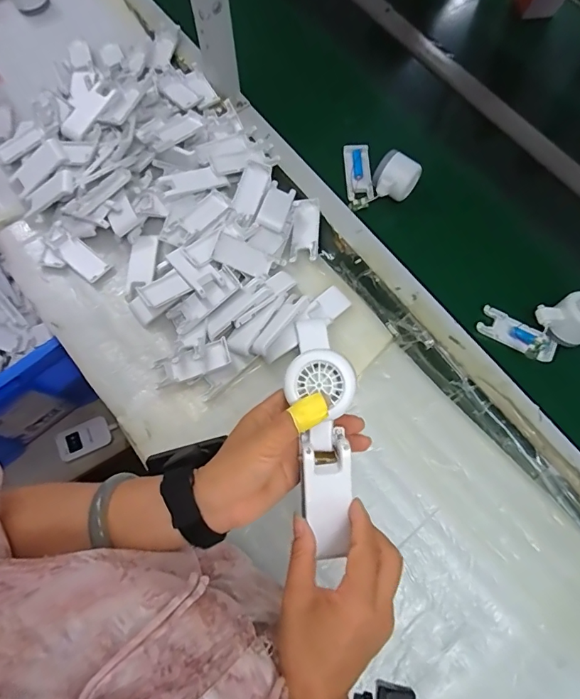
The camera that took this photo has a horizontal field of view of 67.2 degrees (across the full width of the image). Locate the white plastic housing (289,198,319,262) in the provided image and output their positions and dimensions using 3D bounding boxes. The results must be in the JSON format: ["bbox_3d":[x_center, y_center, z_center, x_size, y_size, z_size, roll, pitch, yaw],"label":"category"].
[{"bbox_3d":[0.022,-0.175,0.640,0.039,0.022,0.106,5,71,0],"label":"white plastic housing"}]

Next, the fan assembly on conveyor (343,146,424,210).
[{"bbox_3d":[0.139,-0.283,0.665,0.099,0.056,0.121,-4,71,-3],"label":"fan assembly on conveyor"}]

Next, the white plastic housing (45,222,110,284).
[{"bbox_3d":[-0.305,-0.136,0.623,0.105,0.014,0.037,38,74,11],"label":"white plastic housing"}]

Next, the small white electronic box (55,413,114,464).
[{"bbox_3d":[-0.379,0.163,0.803,0.090,0.009,0.062,-30,74,-9],"label":"small white electronic box"}]

